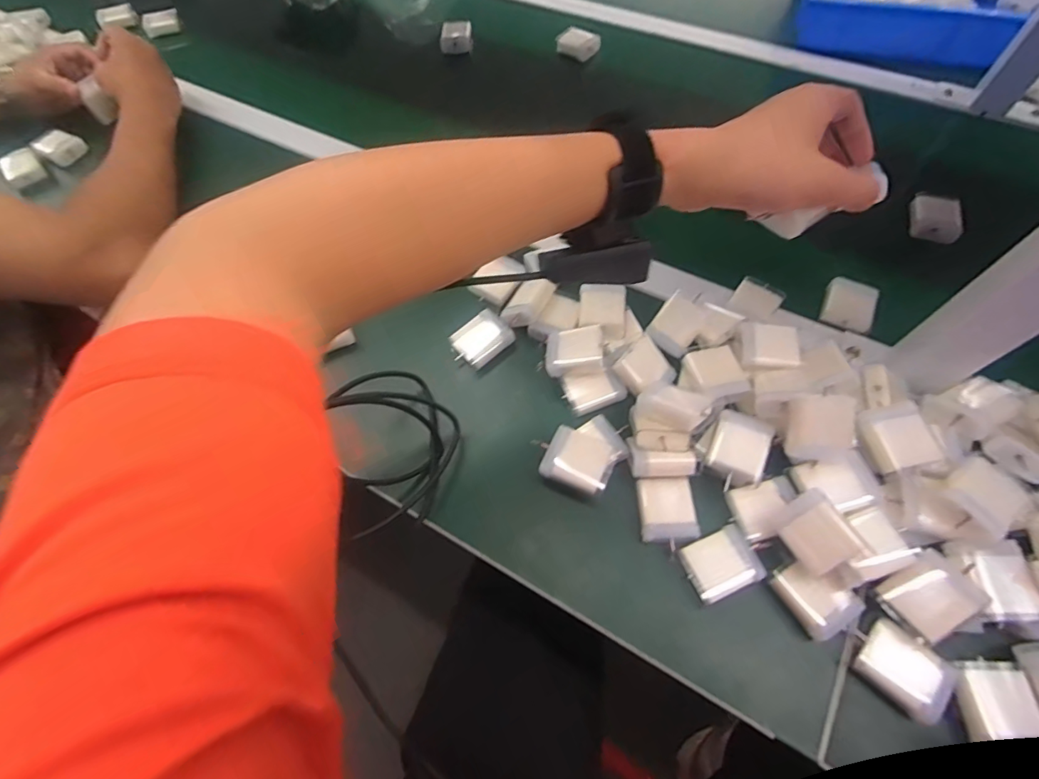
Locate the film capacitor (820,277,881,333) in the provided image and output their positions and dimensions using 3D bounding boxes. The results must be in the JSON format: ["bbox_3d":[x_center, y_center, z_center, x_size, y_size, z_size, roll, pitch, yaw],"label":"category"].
[{"bbox_3d":[0.308,-0.078,0.452,0.042,0.018,0.047,22,64,14],"label":"film capacitor"}]

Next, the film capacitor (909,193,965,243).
[{"bbox_3d":[0.426,-0.176,0.496,0.041,0.025,0.046,15,63,10],"label":"film capacitor"}]

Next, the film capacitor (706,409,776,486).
[{"bbox_3d":[0.170,0.046,0.378,0.041,0.026,0.047,24,65,15],"label":"film capacitor"}]

